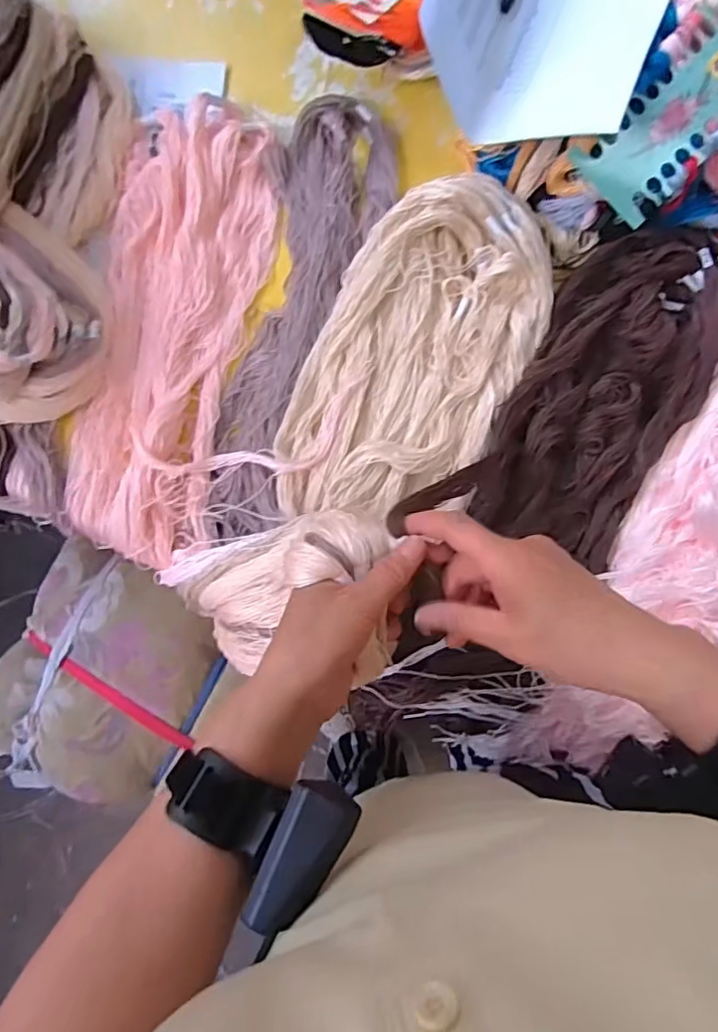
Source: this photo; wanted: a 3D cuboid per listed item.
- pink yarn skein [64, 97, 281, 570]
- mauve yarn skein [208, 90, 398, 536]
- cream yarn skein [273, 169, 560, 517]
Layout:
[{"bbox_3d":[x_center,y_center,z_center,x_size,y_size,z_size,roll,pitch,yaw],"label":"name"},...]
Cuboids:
[{"bbox_3d":[-0.168,-0.164,0.512,0.138,0.042,0.397,11,87,2],"label":"pink yarn skein"},{"bbox_3d":[-0.057,-0.176,0.506,0.097,0.029,0.393,15,87,2],"label":"mauve yarn skein"},{"bbox_3d":[0.048,-0.128,0.490,0.178,0.037,0.321,27,88,3],"label":"cream yarn skein"}]

